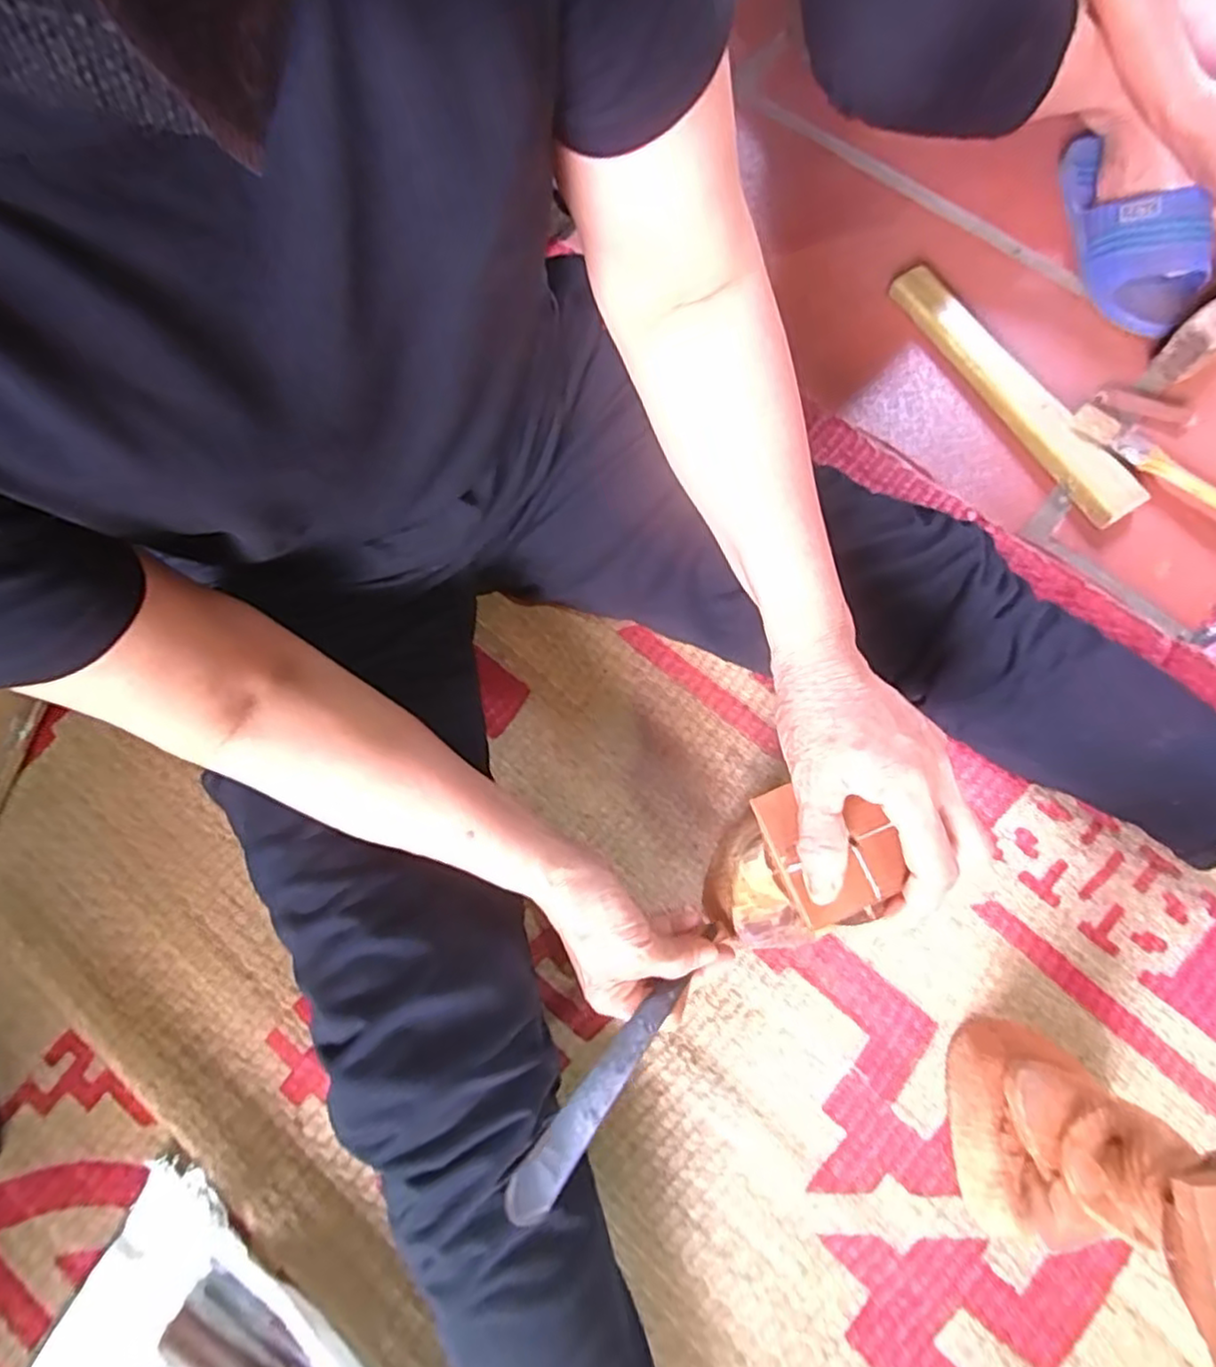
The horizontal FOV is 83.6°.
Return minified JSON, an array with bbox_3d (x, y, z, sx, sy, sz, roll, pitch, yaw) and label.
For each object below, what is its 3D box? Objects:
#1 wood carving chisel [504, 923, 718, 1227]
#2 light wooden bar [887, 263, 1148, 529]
[{"bbox_3d":[0.011,0.211,0.388,0.021,0.009,0.189,40,49,13],"label":"wood carving chisel"},{"bbox_3d":[0.350,-0.256,0.591,0.046,0.024,0.283,-30,74,-7],"label":"light wooden bar"}]

